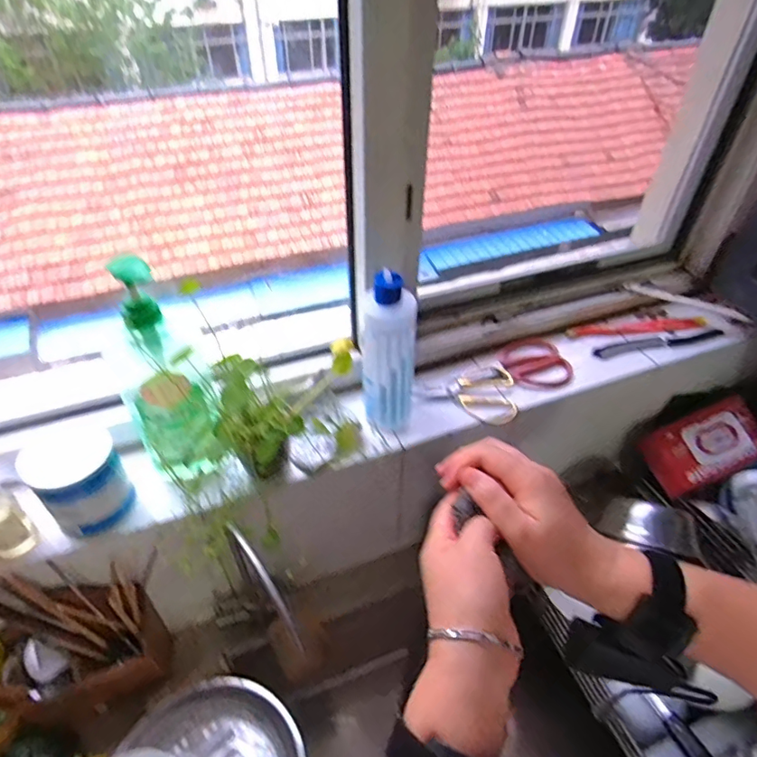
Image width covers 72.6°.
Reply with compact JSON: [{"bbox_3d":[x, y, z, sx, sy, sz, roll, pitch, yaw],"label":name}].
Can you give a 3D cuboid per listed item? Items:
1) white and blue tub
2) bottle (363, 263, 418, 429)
[{"bbox_3d":[-0.324,0.105,0.561,0.086,0.093,0.088,-33,53,-31],"label":"white and blue tub"},{"bbox_3d":[0.013,-0.026,0.620,0.064,0.200,0.052,3,43,2],"label":"bottle"}]

